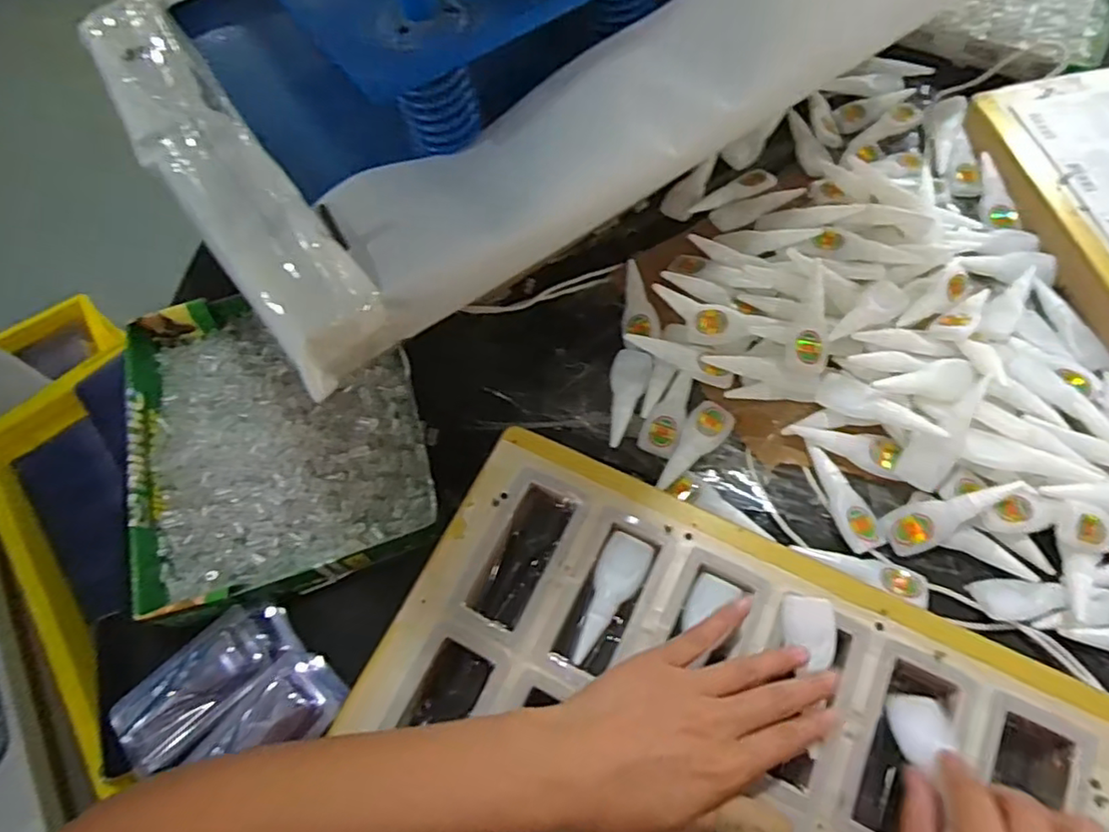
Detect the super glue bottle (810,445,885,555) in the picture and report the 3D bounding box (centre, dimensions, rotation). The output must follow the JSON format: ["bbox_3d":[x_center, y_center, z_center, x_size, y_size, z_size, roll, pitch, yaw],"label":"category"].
[{"bbox_3d":[0.202,0.060,0.449,0.025,0.011,0.078,-24,65,-8],"label":"super glue bottle"}]

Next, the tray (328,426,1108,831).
[{"bbox_3d":[0.087,0.200,0.363,0.401,0.021,0.276,24,68,14],"label":"tray"}]

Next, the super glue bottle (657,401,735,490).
[{"bbox_3d":[0.101,0.022,0.464,0.030,0.008,0.081,35,71,18],"label":"super glue bottle"}]

